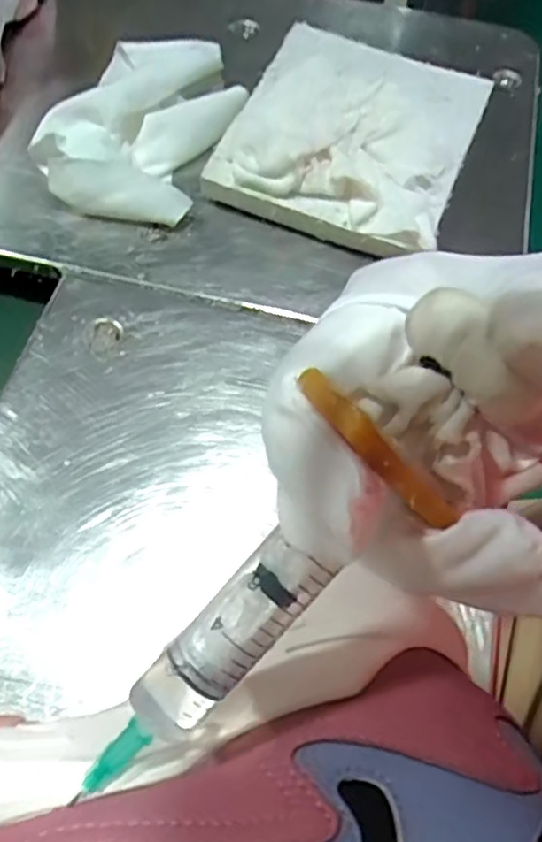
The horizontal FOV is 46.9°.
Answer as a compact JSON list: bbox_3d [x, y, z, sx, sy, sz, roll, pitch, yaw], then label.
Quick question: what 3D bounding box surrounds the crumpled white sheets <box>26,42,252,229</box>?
[{"bbox_3d":[-0.073,-0.180,0.365,0.096,0.030,0.147,17,63,7],"label":"crumpled white sheets"}]

